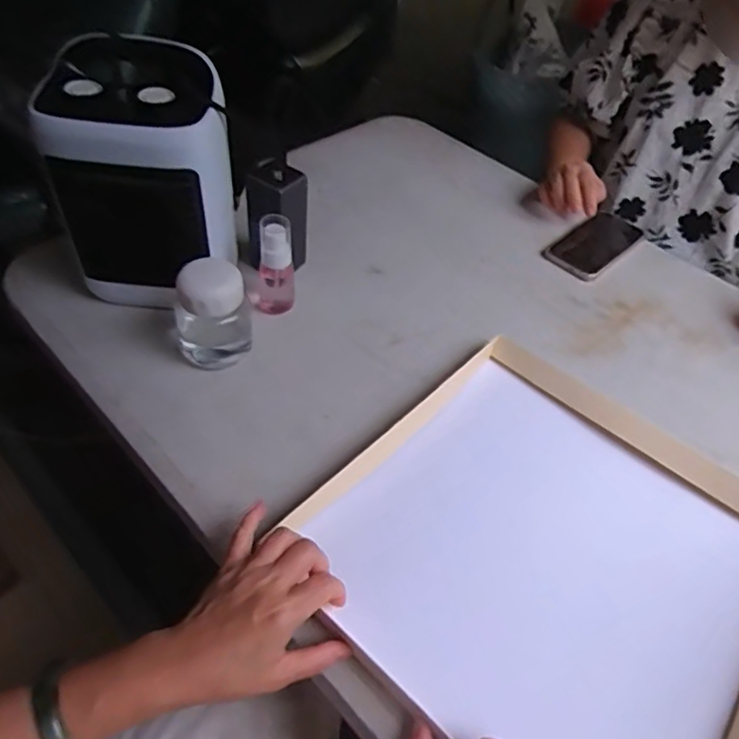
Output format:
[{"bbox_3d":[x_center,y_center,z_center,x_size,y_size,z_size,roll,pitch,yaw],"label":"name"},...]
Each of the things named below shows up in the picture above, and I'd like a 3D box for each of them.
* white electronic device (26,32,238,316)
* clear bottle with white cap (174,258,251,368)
[{"bbox_3d":[-0.223,-0.185,0.601,0.164,0.249,0.120,1,47,-4],"label":"white electronic device"},{"bbox_3d":[-0.162,-0.058,0.591,0.077,0.105,0.069,-10,49,-14],"label":"clear bottle with white cap"}]

